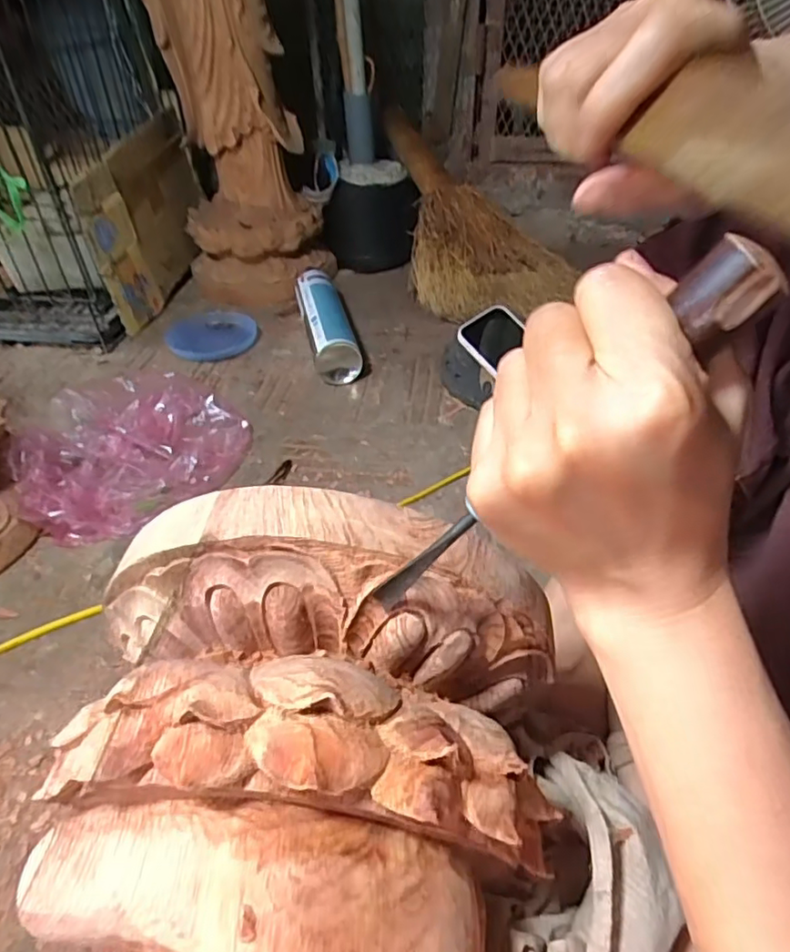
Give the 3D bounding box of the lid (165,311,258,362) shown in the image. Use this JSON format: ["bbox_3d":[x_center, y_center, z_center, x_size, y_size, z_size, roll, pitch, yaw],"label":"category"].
[{"bbox_3d":[-0.277,-0.216,0.892,0.126,0.021,0.132,-1,40,0],"label":"lid"}]

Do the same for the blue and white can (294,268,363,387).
[{"bbox_3d":[-0.100,-0.220,0.863,0.064,0.073,0.249,-9,40,-10],"label":"blue and white can"}]

